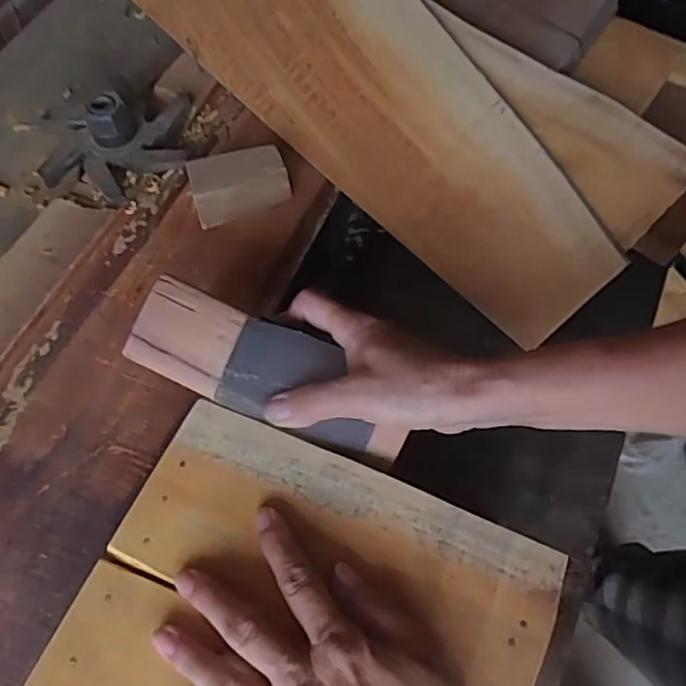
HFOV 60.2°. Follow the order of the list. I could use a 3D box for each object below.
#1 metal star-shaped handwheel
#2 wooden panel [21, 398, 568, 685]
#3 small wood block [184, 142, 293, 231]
[{"bbox_3d":[-0.200,-0.181,0.514,0.129,0.057,0.131,-5,63,-2],"label":"metal star-shaped handwheel"},{"bbox_3d":[-0.031,0.164,0.296,0.228,0.012,0.225,22,65,11],"label":"wooden panel"},{"bbox_3d":[-0.087,-0.134,0.493,0.080,0.037,0.042,-19,65,-9],"label":"small wood block"}]

